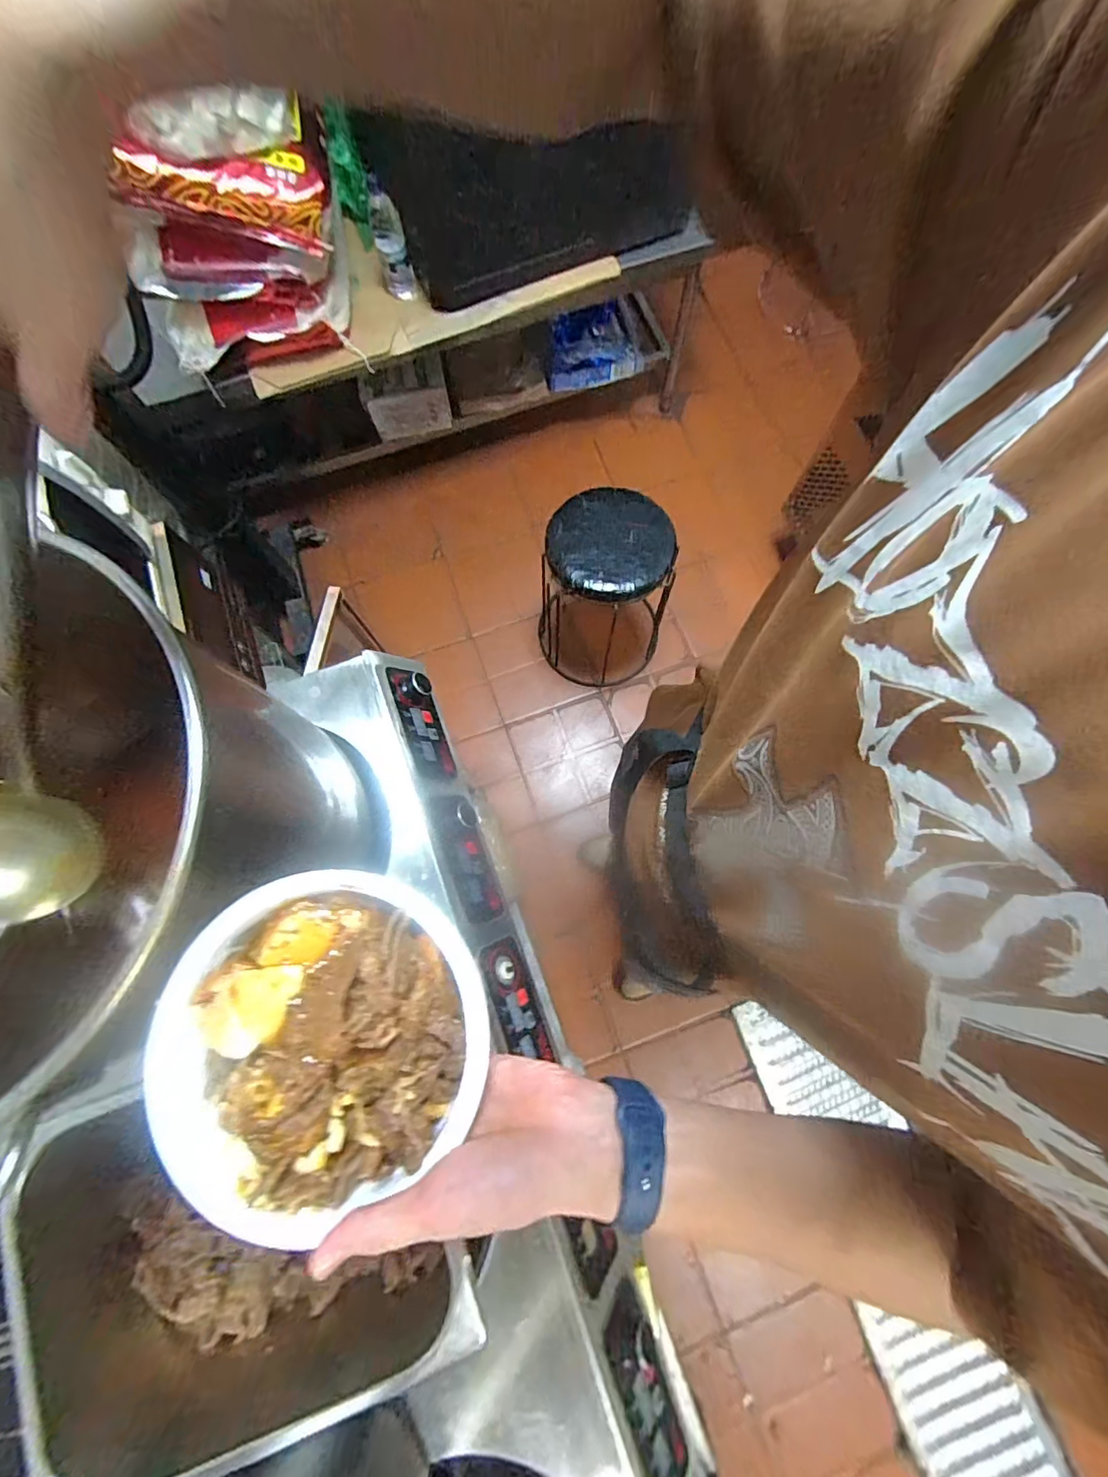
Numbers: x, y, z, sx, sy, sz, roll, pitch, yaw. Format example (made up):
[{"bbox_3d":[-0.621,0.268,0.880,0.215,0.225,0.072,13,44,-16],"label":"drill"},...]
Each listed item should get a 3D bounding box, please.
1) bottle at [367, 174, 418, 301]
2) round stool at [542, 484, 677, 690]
[{"bbox_3d":[-0.354,-1.070,1.135,0.071,0.202,0.068,-18,76,-3],"label":"bottle"},{"bbox_3d":[0.126,-0.355,1.361,0.318,0.446,0.293,0,75,1],"label":"round stool"}]

